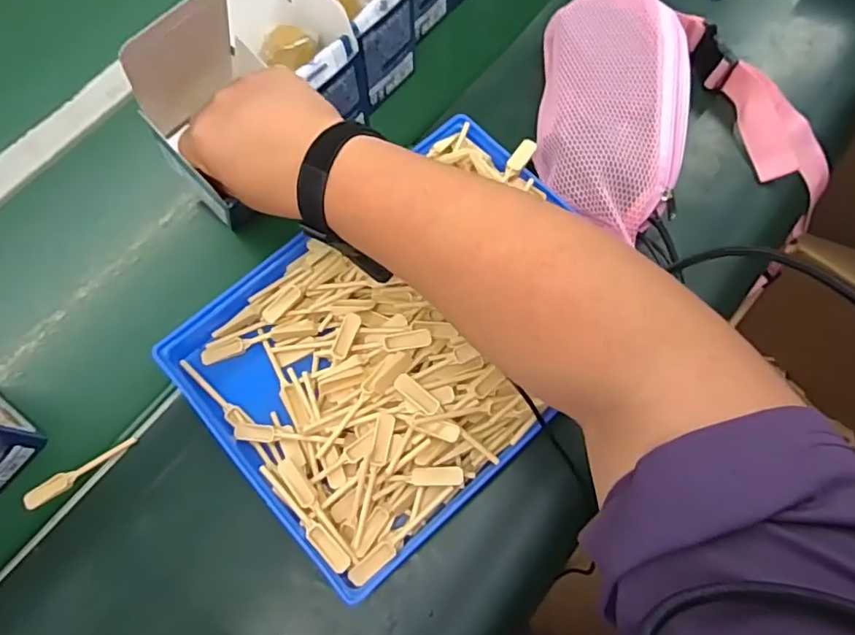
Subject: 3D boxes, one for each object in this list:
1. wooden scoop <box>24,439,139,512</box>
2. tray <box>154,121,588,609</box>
[{"bbox_3d":[-0.261,0.116,0.424,0.086,0.008,0.012,-32,74,-10],"label":"wooden scoop"},{"bbox_3d":[-0.017,0.010,0.426,0.305,0.043,0.242,-41,76,-12],"label":"tray"}]

